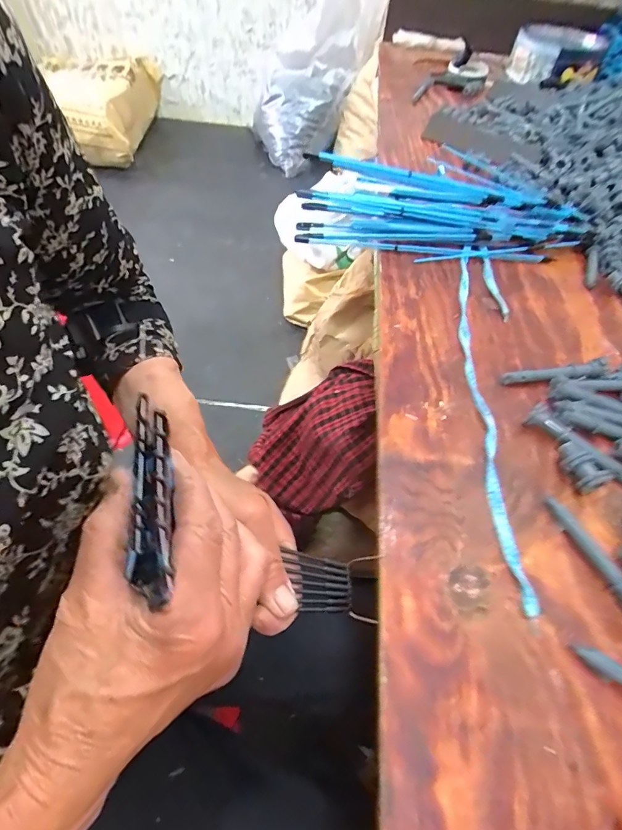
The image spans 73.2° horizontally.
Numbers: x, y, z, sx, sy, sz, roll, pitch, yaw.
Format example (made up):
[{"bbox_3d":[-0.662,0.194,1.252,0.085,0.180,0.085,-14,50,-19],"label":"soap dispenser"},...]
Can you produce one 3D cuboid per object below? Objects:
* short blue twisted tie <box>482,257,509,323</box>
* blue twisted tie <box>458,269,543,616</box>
[{"bbox_3d":[0.198,-0.139,0.454,0.009,0.011,0.102,5,53,-2],"label":"short blue twisted tie"},{"bbox_3d":[0.150,-0.030,0.368,0.024,0.007,0.375,8,53,0],"label":"blue twisted tie"}]

